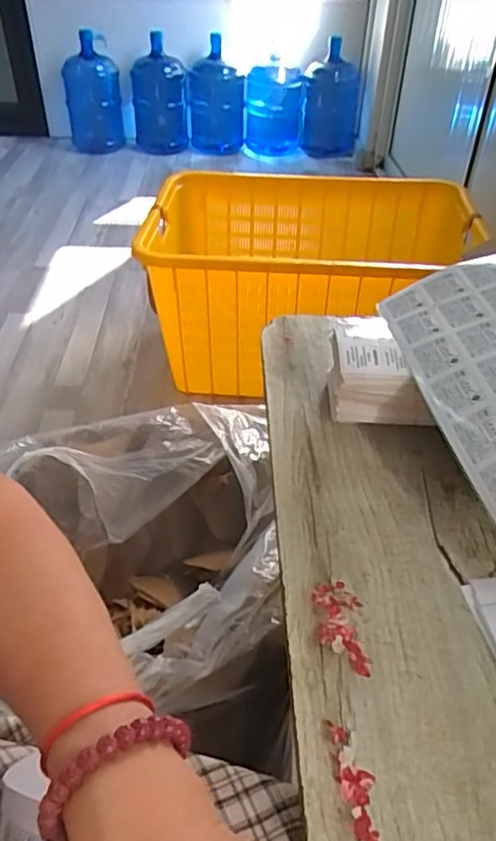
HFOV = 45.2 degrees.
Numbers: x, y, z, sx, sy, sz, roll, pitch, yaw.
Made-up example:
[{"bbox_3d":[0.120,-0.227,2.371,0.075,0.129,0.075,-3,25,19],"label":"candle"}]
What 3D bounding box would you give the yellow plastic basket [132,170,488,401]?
[{"bbox_3d":[0.145,-0.386,1.579,0.820,0.360,0.632,5,42,3],"label":"yellow plastic basket"}]

